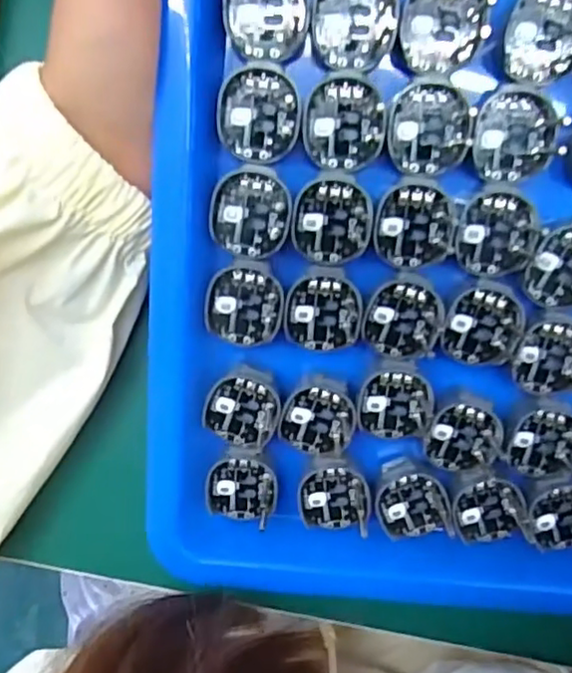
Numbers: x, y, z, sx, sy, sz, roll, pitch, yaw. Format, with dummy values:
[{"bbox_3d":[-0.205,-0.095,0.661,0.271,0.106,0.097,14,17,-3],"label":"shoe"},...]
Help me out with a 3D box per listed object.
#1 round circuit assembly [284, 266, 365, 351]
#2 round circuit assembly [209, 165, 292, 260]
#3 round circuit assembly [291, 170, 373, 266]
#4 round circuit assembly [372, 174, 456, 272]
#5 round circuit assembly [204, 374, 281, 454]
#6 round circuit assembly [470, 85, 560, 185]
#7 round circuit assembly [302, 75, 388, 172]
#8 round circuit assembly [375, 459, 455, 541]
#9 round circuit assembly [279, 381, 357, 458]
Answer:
[{"bbox_3d":[0.012,-0.009,0.214,0.024,0.008,0.027,-3,102,-1],"label":"round circuit assembly"},{"bbox_3d":[-0.012,-0.040,0.207,0.025,0.008,0.028,-1,101,-1],"label":"round circuit assembly"},{"bbox_3d":[0.015,-0.038,0.205,0.025,0.004,0.029,-2,106,0],"label":"round circuit assembly"},{"bbox_3d":[0.041,-0.036,0.205,0.026,0.004,0.028,0,105,1],"label":"round circuit assembly"},{"bbox_3d":[-0.015,0.027,0.223,0.025,0.009,0.024,0,86,-1],"label":"round circuit assembly"},{"bbox_3d":[0.071,-0.062,0.200,0.027,0.004,0.027,10,103,0],"label":"round circuit assembly"},{"bbox_3d":[0.018,-0.066,0.198,0.025,0.004,0.029,0,105,1],"label":"round circuit assembly"},{"bbox_3d":[0.045,0.058,0.229,0.025,0.008,0.029,-10,86,-2],"label":"round circuit assembly"},{"bbox_3d":[0.011,0.028,0.224,0.026,0.008,0.026,0,103,0],"label":"round circuit assembly"}]

